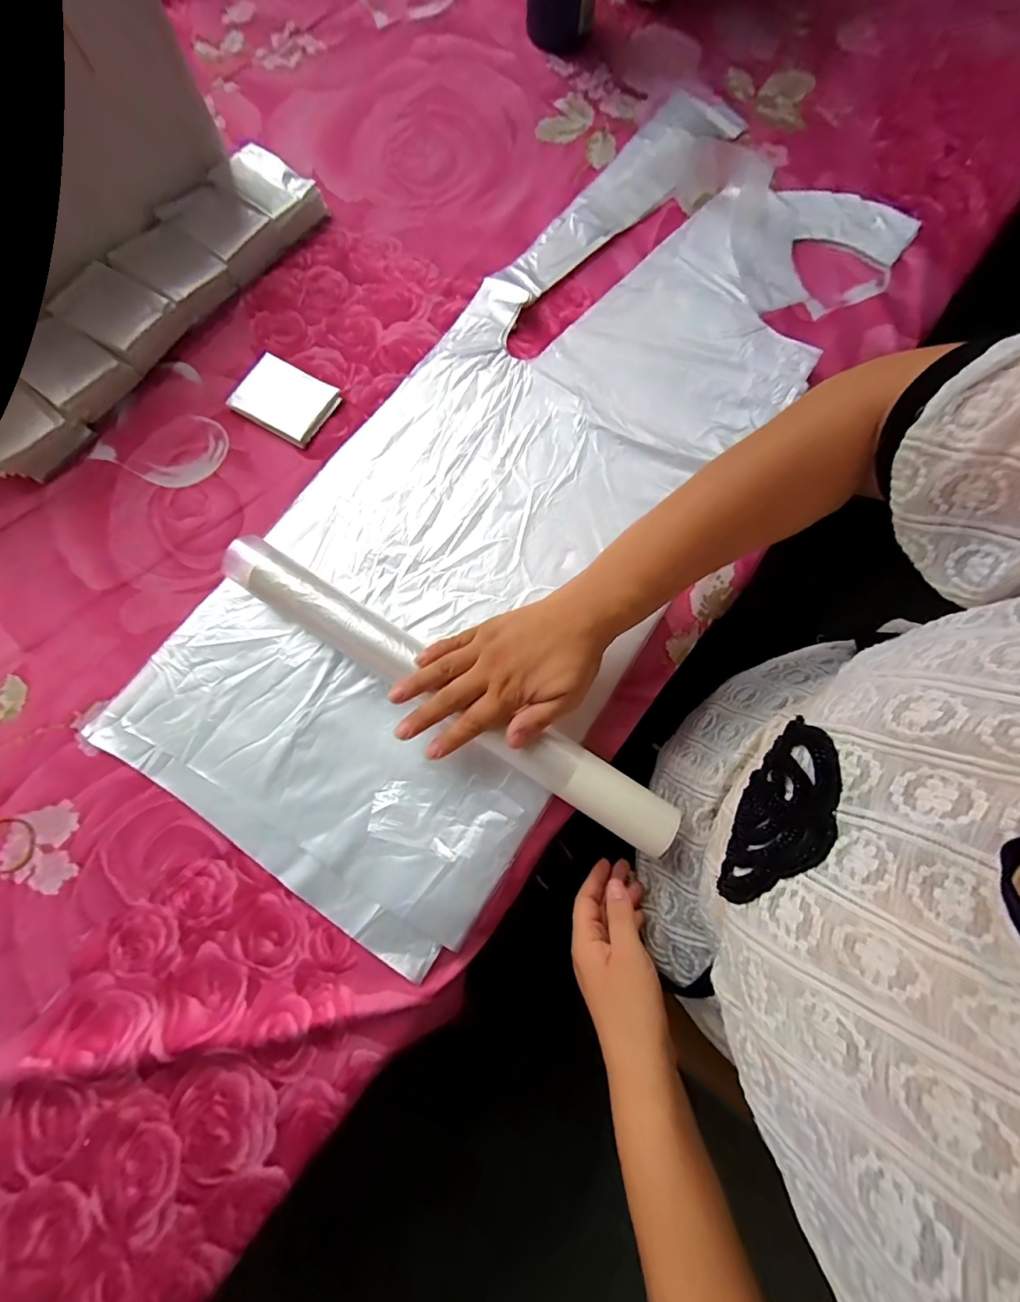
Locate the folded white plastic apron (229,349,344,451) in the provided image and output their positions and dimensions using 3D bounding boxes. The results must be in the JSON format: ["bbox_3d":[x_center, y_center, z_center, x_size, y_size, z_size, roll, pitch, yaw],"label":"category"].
[{"bbox_3d":[-0.204,-0.229,0.413,0.086,0.006,0.064,31,80,5],"label":"folded white plastic apron"}]

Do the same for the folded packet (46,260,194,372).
[{"bbox_3d":[-0.352,-0.304,0.414,0.088,0.031,0.065,29,80,5],"label":"folded packet"}]

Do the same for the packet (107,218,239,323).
[{"bbox_3d":[-0.317,-0.361,0.428,0.098,0.023,0.064,34,80,5],"label":"packet"}]

